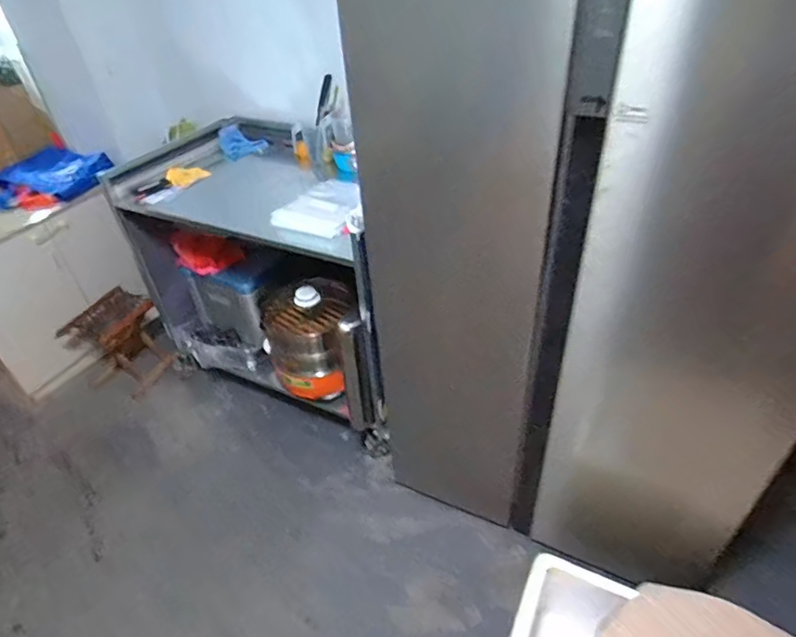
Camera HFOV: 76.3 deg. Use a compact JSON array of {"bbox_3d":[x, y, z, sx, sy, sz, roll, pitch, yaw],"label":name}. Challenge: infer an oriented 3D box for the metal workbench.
[{"bbox_3d":[-0.379,-0.151,1.863,1.014,0.837,0.636,16,43,23],"label":"metal workbench"}]

